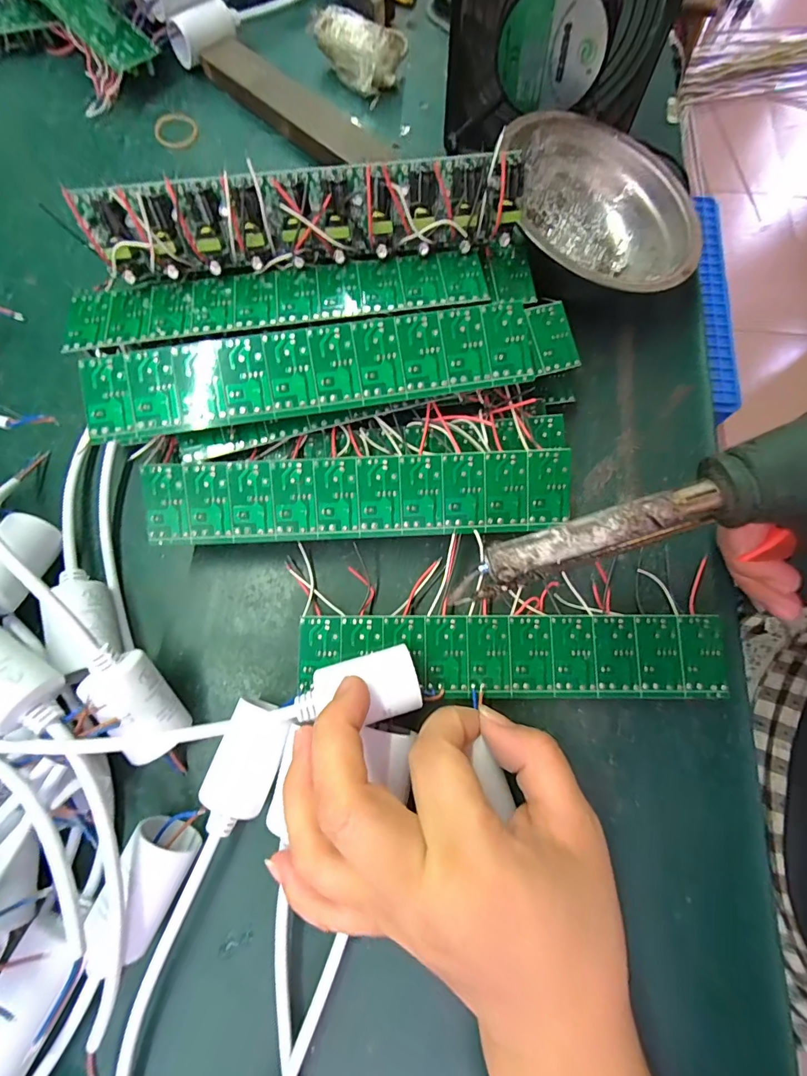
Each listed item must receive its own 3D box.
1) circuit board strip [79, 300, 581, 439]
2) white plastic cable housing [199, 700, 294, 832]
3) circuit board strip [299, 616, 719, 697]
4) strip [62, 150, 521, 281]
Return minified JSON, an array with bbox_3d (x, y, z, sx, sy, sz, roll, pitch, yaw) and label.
[{"bbox_3d":[-0.027,-0.080,0.210,0.229,0.020,0.044,-10,91,-4],"label":"circuit board strip"},{"bbox_3d":[-0.070,0.103,0.197,0.027,0.032,0.051,22,76,7],"label":"white plastic cable housing"},{"bbox_3d":[0.052,0.057,0.216,0.201,0.016,0.037,1,75,1],"label":"circuit board strip"},{"bbox_3d":[-0.046,-0.150,0.205,0.199,0.032,0.026,-7,75,-1],"label":"strip"}]

